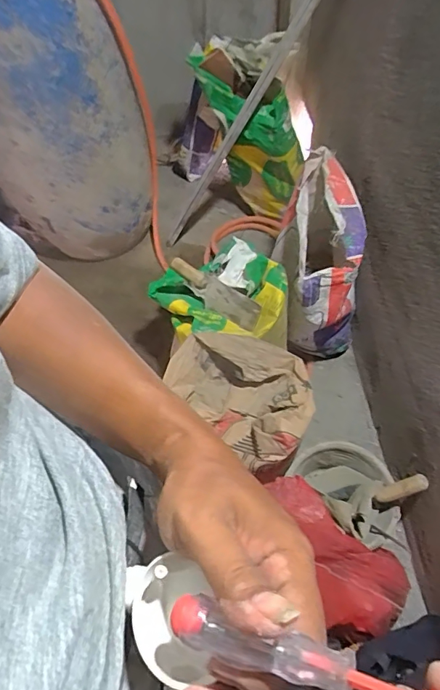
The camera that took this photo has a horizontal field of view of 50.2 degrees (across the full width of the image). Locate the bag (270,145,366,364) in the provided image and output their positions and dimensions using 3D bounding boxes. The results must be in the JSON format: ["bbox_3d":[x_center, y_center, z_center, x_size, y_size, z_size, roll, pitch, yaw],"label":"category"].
[{"bbox_3d":[0.251,-0.187,1.233,0.183,0.479,0.329,-7,61,0],"label":"bag"}]

